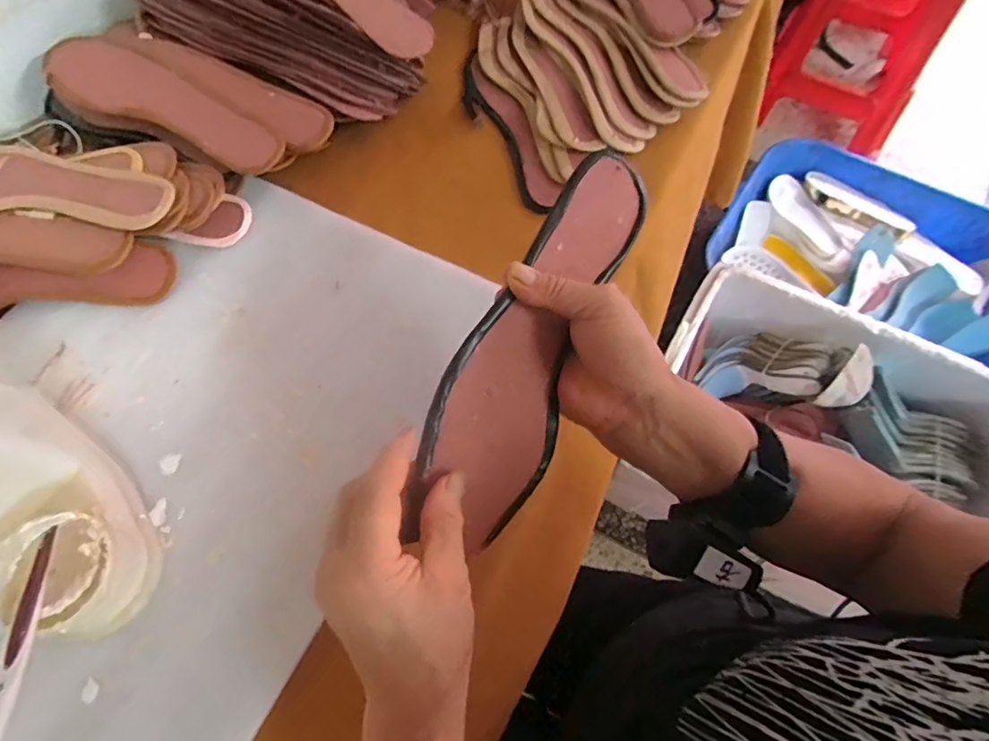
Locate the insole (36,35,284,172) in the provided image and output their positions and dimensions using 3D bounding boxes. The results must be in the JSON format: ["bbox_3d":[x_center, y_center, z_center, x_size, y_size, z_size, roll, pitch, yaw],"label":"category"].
[{"bbox_3d":[-0.298,-0.244,0.478,0.230,0.012,0.064,23,76,3],"label":"insole"}]

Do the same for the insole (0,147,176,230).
[{"bbox_3d":[-0.389,-0.156,0.438,0.250,0.009,0.068,4,73,3],"label":"insole"}]

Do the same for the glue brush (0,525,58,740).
[{"bbox_3d":[-0.262,0.153,0.287,0.013,0.011,0.144,-22,45,-8],"label":"glue brush"}]

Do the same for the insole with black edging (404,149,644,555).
[{"bbox_3d":[0.026,-0.017,0.298,0.079,0.014,0.234,31,80,-25],"label":"insole with black edging"}]

